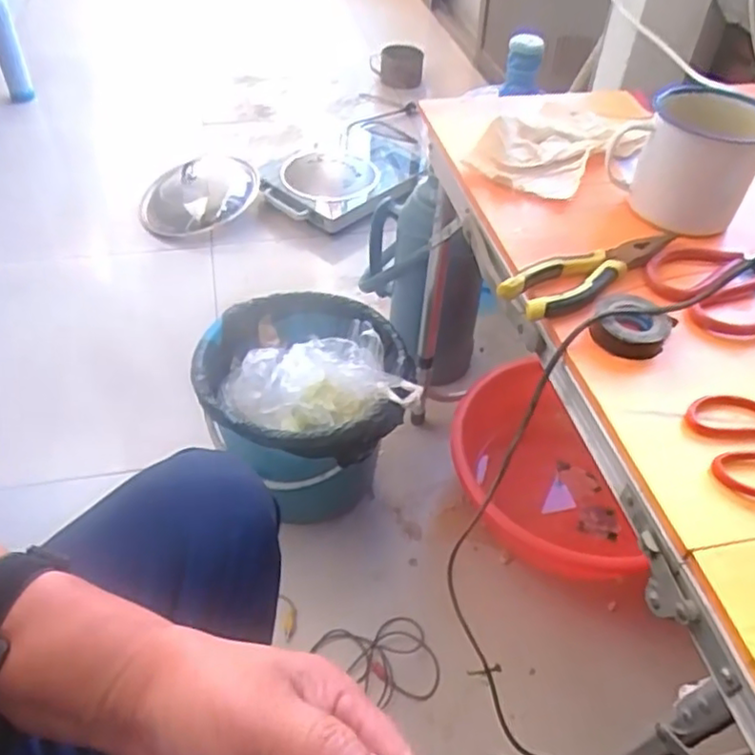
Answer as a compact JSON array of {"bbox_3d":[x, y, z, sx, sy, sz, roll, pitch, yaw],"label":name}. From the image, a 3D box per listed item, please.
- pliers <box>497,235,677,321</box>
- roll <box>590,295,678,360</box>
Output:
[{"bbox_3d":[0.175,-0.089,0.546,0.164,0.021,0.053,-29,54,-27],"label":"pliers"},{"bbox_3d":[0.191,-0.037,0.499,0.053,0.024,0.053,2,46,-2],"label":"roll"}]

